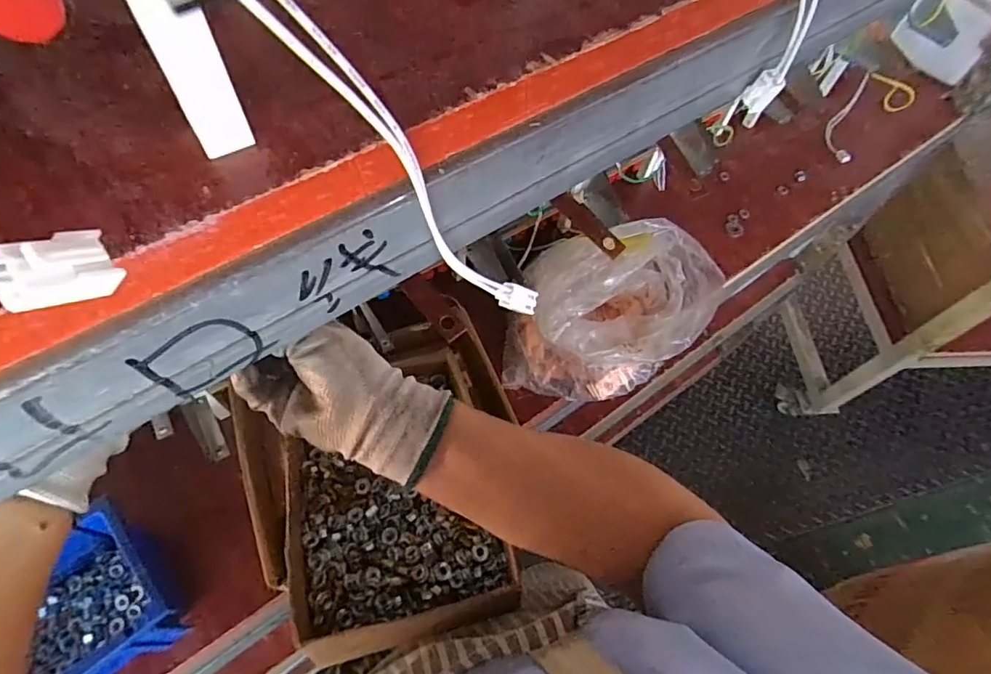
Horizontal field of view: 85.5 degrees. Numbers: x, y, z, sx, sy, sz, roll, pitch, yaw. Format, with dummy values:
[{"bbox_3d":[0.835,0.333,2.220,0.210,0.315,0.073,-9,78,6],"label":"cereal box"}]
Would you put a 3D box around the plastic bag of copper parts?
[{"bbox_3d":[0.117,-0.029,0.509,0.223,0.086,0.146,-10,65,-8],"label":"plastic bag of copper parts"}]

